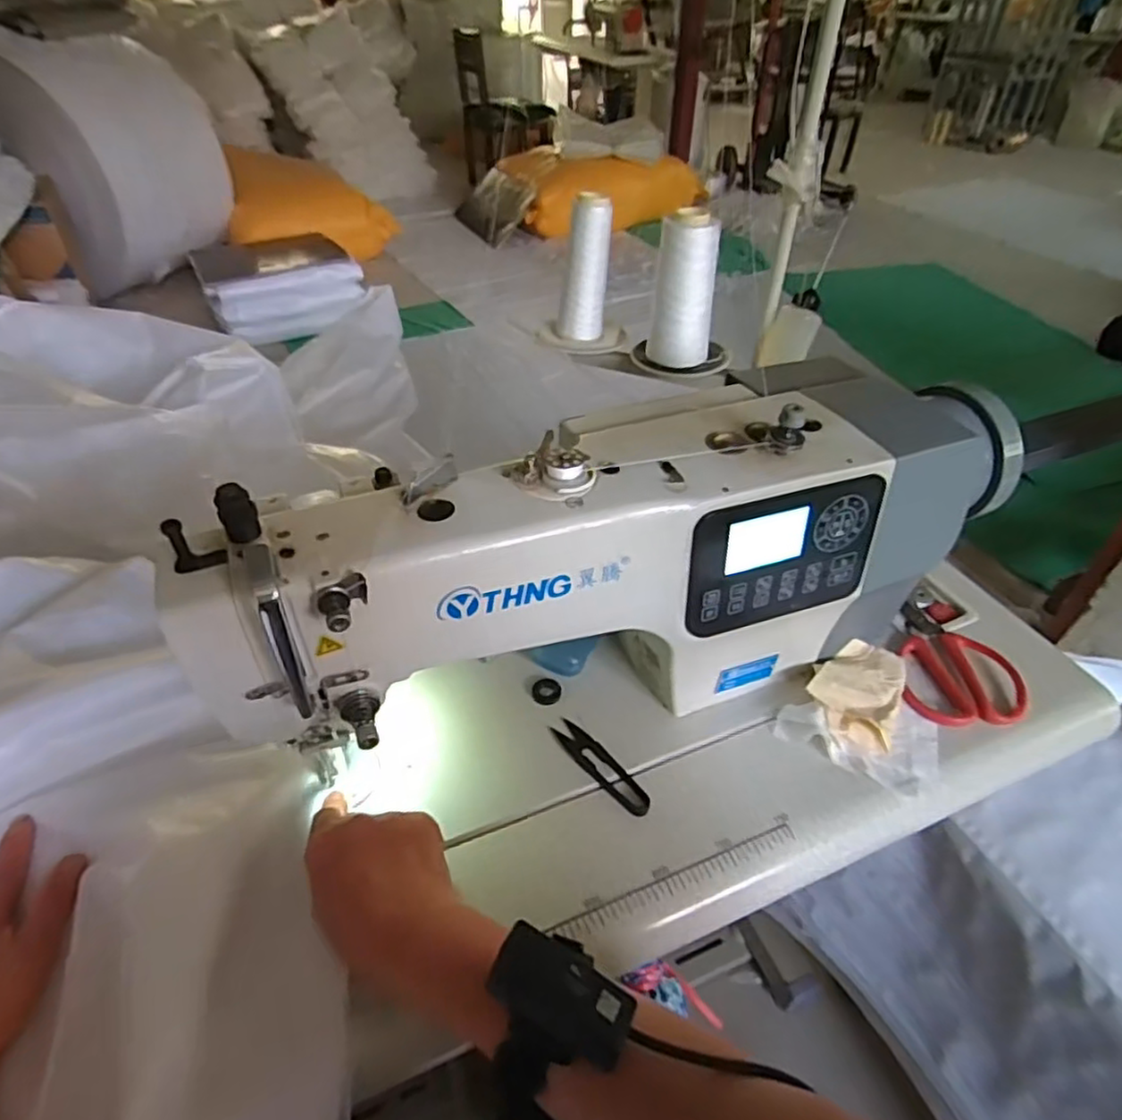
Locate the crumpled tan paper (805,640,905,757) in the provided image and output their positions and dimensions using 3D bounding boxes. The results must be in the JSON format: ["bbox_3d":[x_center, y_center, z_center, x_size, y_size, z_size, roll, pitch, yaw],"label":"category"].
[{"bbox_3d":[0.252,0.110,0.575,0.069,0.020,0.115,21,46,20],"label":"crumpled tan paper"}]

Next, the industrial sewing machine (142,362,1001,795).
[{"bbox_3d":[0.061,0.015,0.512,0.592,0.245,0.153,-16,45,-18],"label":"industrial sewing machine"}]

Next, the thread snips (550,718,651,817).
[{"bbox_3d":[0.031,0.160,0.526,0.023,0.008,0.099,-29,50,-29],"label":"thread snips"}]

